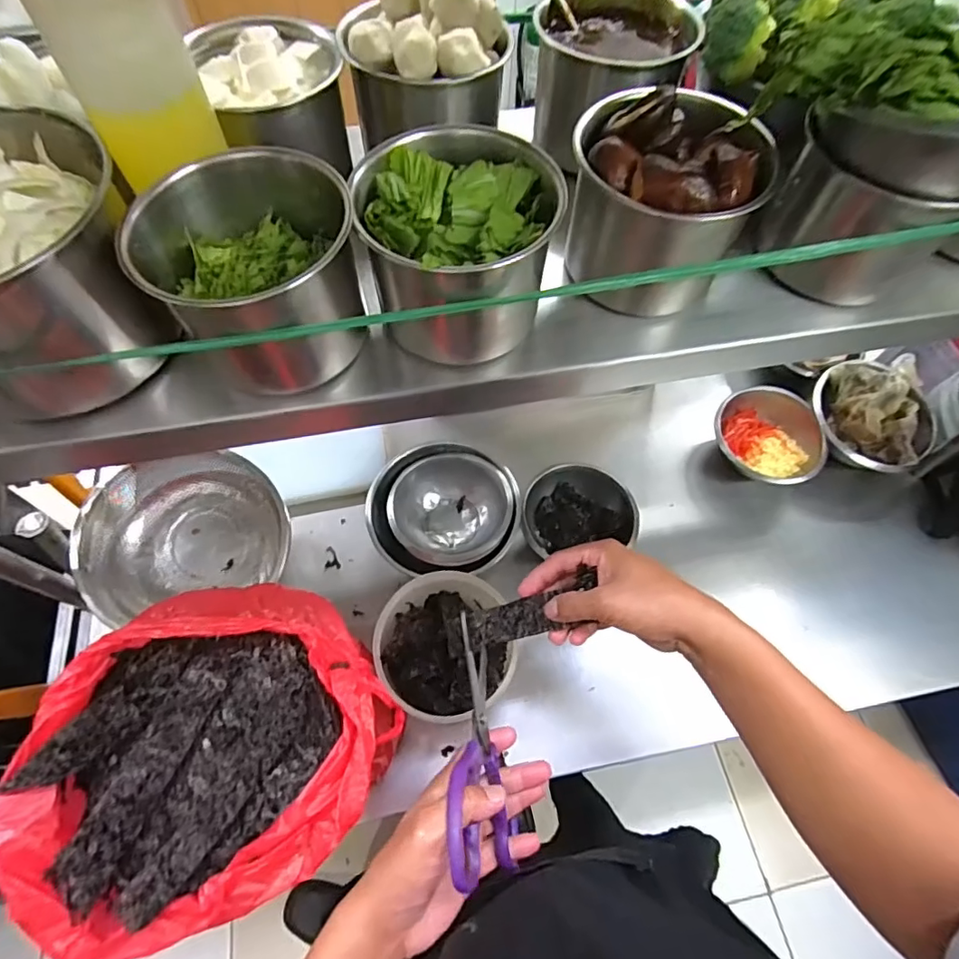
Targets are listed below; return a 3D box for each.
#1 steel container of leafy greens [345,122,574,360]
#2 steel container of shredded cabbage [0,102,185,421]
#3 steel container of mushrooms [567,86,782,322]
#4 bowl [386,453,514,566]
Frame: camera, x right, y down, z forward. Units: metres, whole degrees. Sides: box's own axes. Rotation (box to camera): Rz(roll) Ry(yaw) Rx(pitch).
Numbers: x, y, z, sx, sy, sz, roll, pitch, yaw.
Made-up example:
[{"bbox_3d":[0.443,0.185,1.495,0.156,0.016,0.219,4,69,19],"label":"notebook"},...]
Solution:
[{"bbox_3d":[-0.011,-0.139,0.339,0.112,0.112,0.105,-15,63,-9],"label":"steel container of leafy greens"},{"bbox_3d":[-0.280,-0.125,0.326,0.138,0.114,0.123,-25,65,-13],"label":"steel container of shredded cabbage"},{"bbox_3d":[0.115,-0.176,0.359,0.109,0.107,0.093,19,63,9],"label":"steel container of mushrooms"},{"bbox_3d":[-0.037,0.045,0.714,0.151,0.070,0.150,0,62,-1],"label":"bowl"}]

